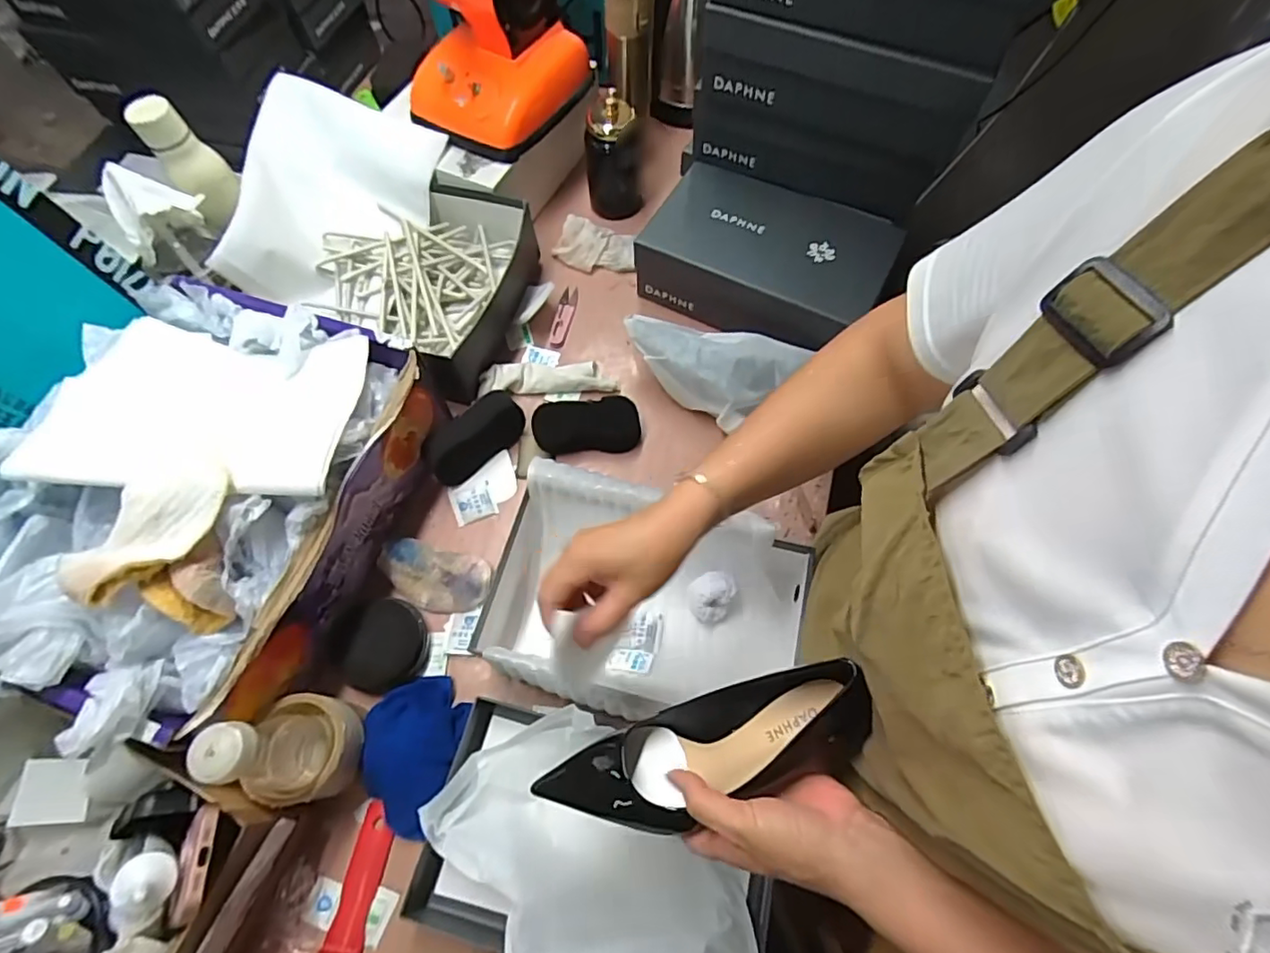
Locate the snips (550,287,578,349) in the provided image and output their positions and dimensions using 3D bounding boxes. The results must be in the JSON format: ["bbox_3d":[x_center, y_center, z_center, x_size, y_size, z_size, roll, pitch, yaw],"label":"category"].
[{"bbox_3d":[-0.097,-0.224,0.805,0.025,0.011,0.106,6,66,2],"label":"snips"}]

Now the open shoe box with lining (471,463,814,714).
[{"bbox_3d":[0.010,0.126,0.585,0.305,0.092,0.206,17,67,7],"label":"open shoe box with lining"}]

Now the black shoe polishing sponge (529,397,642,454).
[{"bbox_3d":[-0.060,-0.063,0.716,0.128,0.027,0.058,-3,66,-2],"label":"black shoe polishing sponge"}]

